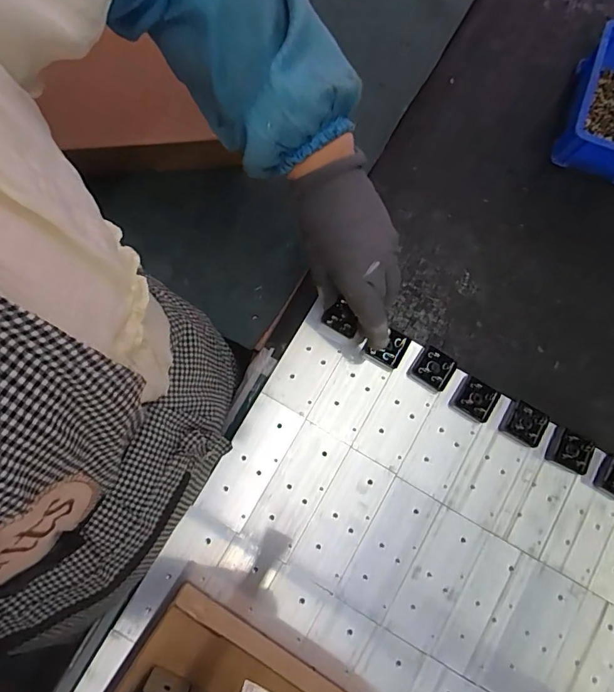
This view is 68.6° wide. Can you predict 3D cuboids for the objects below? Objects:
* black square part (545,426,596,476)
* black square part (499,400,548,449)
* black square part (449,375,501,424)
[{"bbox_3d":[0.249,0.099,0.425,0.031,0.021,0.034,34,82,2],"label":"black square part"},{"bbox_3d":[0.205,0.074,0.428,0.034,0.019,0.035,33,82,2],"label":"black square part"},{"bbox_3d":[0.160,0.051,0.429,0.036,0.015,0.037,34,82,2],"label":"black square part"}]

